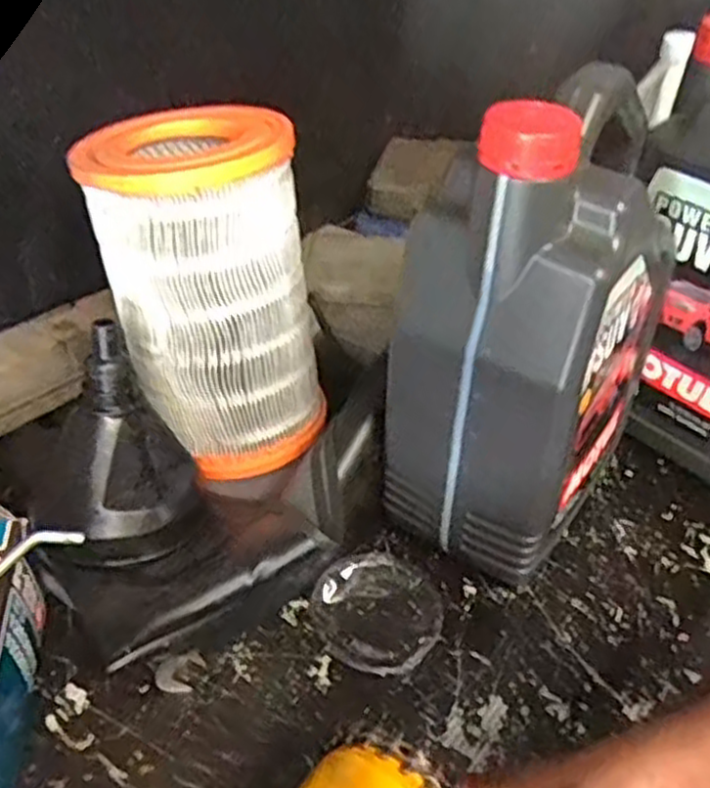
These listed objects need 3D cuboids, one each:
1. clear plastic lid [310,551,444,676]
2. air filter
[{"bbox_3d":[0.017,0.160,0.576,0.093,0.012,0.091,0,39,0],"label":"clear plastic lid"},{"bbox_3d":[-0.114,-0.079,0.620,0.159,0.250,0.151,-9,40,-11],"label":"air filter"}]

